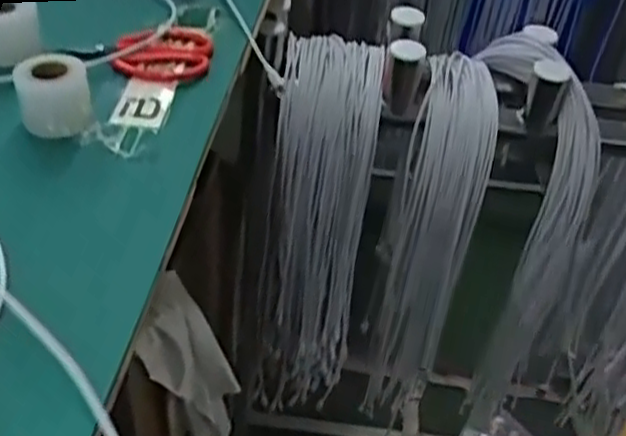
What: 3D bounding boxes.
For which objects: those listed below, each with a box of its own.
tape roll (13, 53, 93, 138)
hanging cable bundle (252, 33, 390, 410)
[{"bbox_3d":[-0.176,-0.081,0.514,0.044,0.050,0.044,4,40,-4],"label":"tape roll"},{"bbox_3d":[0.003,0.043,0.896,0.114,0.516,0.075,15,41,9],"label":"hanging cable bundle"}]

